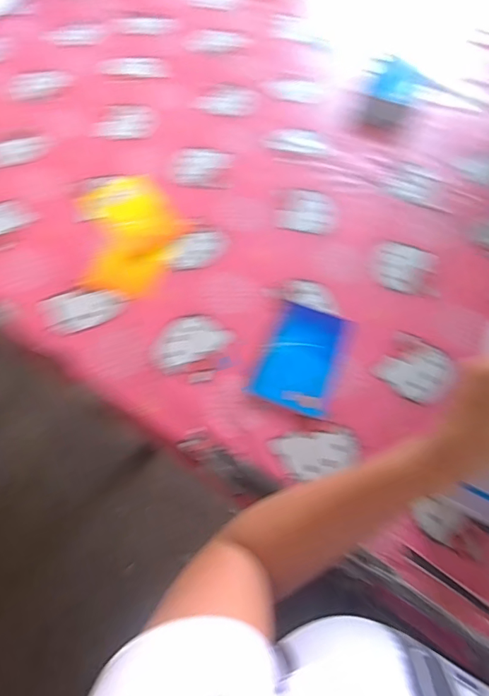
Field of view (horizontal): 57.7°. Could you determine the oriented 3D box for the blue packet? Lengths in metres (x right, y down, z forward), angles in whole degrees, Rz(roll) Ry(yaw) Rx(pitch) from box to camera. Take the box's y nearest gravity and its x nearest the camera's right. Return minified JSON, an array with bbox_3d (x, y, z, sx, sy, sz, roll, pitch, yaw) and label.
[{"bbox_3d":[0.067,0.008,0.506,0.085,0.005,0.128,20,63,8],"label":"blue packet"}]

